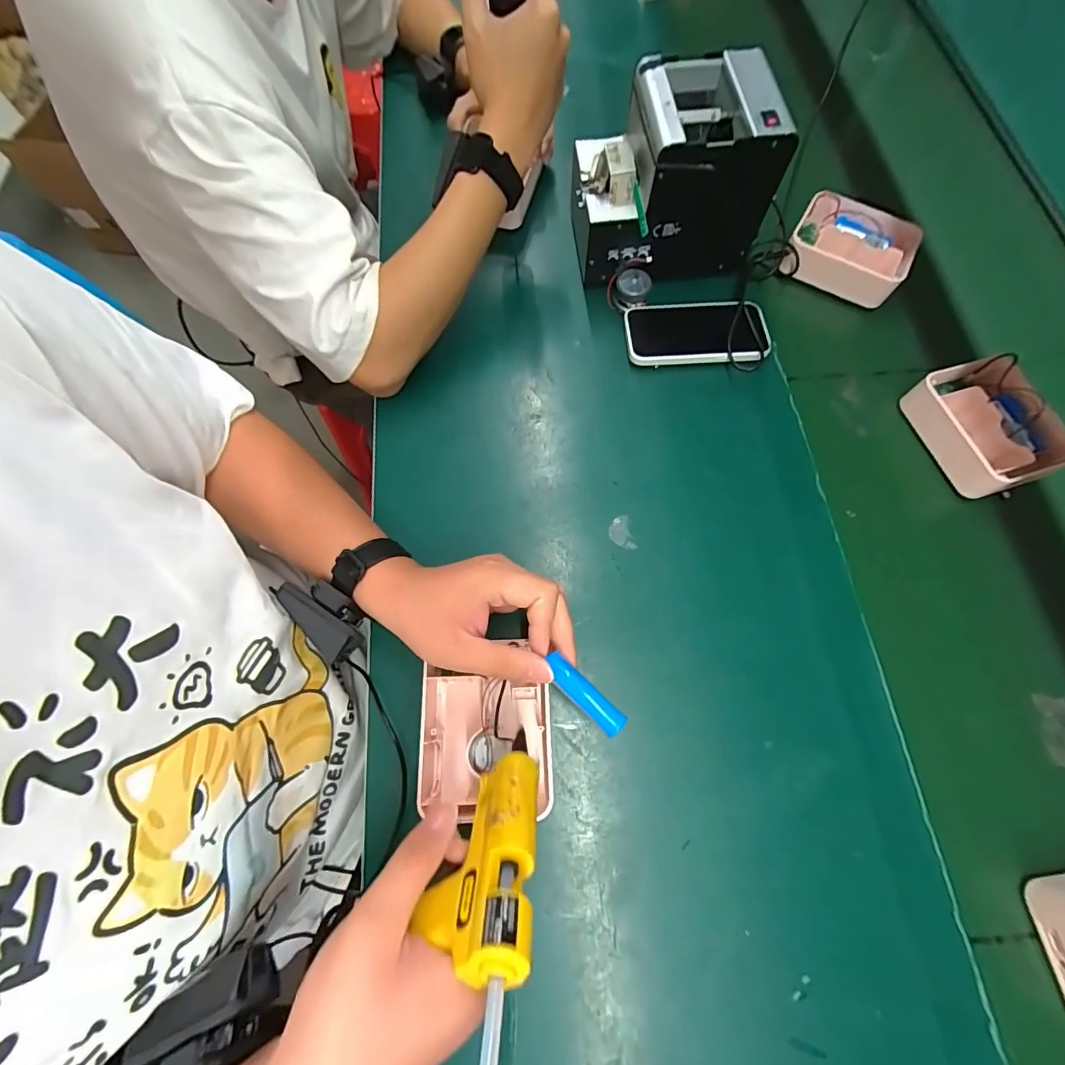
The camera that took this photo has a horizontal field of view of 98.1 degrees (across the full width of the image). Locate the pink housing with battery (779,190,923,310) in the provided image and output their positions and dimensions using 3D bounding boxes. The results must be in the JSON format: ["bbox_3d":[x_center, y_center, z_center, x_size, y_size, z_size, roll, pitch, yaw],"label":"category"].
[{"bbox_3d":[0.365,-0.326,0.533,0.126,0.052,0.088,27,74,11],"label":"pink housing with battery"}]

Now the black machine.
[{"bbox_3d":[0.144,-0.366,0.488,0.194,0.152,0.135,-6,71,0],"label":"black machine"}]

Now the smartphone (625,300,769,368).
[{"bbox_3d":[0.177,-0.217,0.499,0.148,0.014,0.077,-1,66,4],"label":"smartphone"}]

